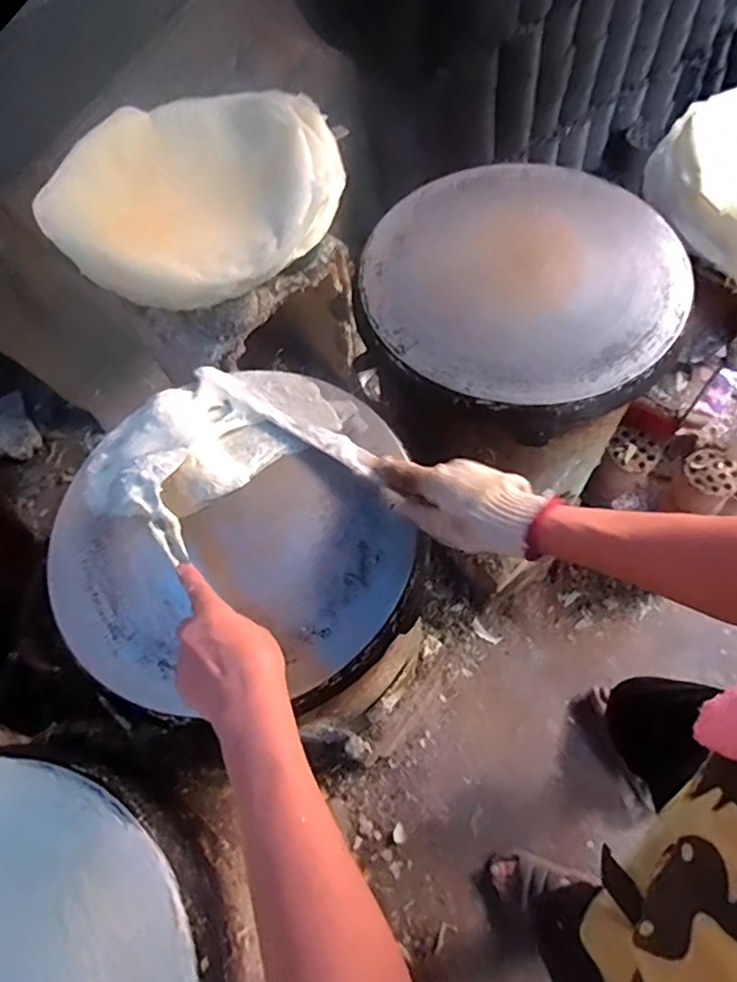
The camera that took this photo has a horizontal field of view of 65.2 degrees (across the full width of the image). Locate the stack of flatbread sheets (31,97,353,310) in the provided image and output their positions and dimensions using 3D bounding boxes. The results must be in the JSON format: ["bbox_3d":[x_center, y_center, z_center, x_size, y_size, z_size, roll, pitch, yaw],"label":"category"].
[{"bbox_3d":[-0.223,-0.415,0.774,0.357,0.054,0.362,8,67,7],"label":"stack of flatbread sheets"}]

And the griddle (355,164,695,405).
[{"bbox_3d":[0.178,-0.260,0.678,0.362,0.027,0.356,-1,66,3],"label":"griddle"}]

